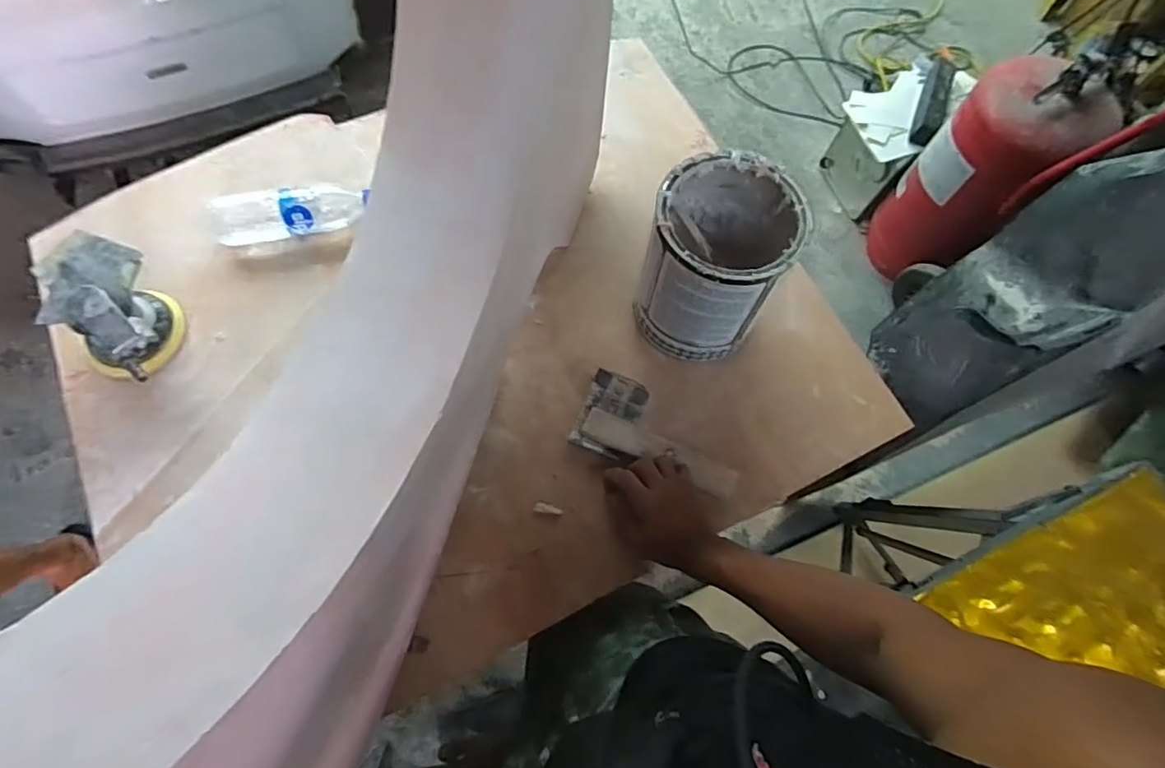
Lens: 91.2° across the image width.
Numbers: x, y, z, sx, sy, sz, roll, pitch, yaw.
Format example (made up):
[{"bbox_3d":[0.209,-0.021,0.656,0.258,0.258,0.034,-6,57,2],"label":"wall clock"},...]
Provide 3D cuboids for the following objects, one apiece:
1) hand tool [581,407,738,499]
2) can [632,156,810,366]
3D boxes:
[{"bbox_3d":[0.092,0.081,0.688,0.192,0.014,0.036,24,70,10],"label":"hand tool"},{"bbox_3d":[0.157,-0.146,0.706,0.160,0.209,0.168,26,70,7],"label":"can"}]

